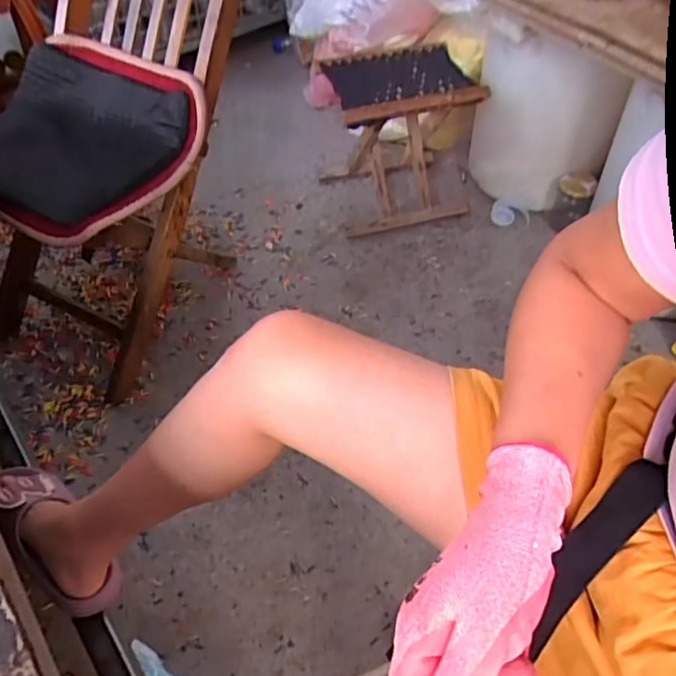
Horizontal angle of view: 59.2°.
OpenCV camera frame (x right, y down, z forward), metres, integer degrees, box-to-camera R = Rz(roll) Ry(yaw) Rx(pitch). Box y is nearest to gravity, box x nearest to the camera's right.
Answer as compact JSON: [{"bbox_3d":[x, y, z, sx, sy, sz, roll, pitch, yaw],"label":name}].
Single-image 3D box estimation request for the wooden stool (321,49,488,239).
[{"bbox_3d":[0.130,-0.489,1.399,0.313,0.329,0.339,-13,51,-10],"label":"wooden stool"}]

